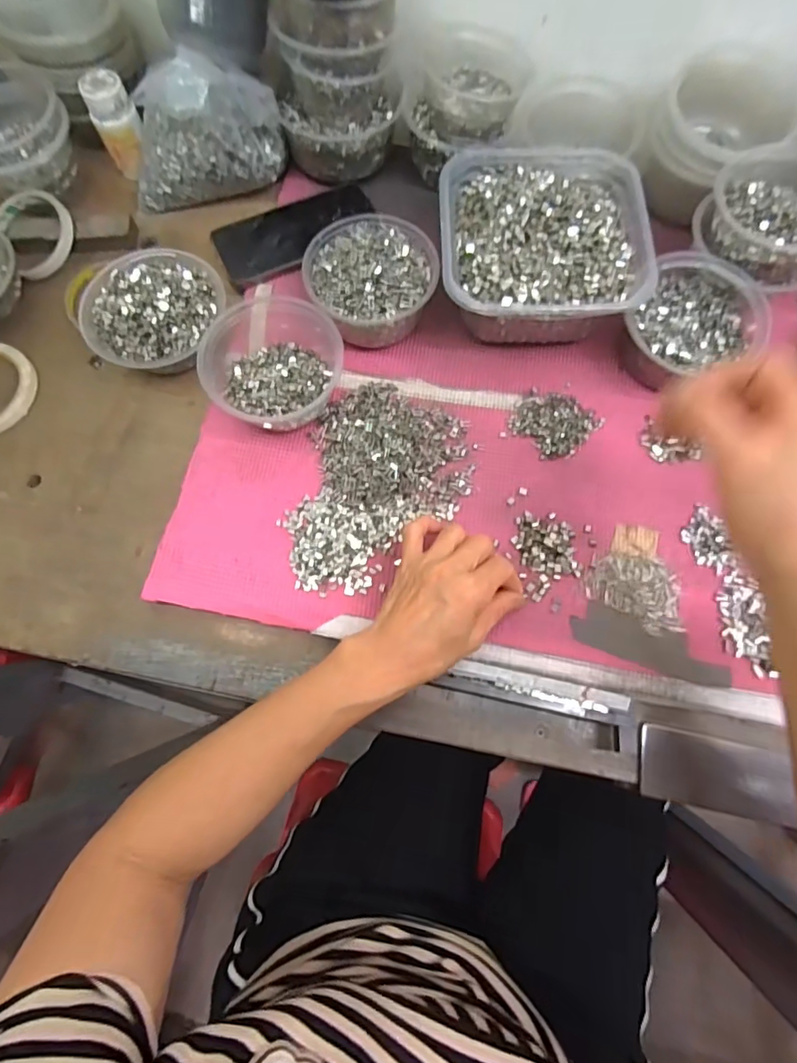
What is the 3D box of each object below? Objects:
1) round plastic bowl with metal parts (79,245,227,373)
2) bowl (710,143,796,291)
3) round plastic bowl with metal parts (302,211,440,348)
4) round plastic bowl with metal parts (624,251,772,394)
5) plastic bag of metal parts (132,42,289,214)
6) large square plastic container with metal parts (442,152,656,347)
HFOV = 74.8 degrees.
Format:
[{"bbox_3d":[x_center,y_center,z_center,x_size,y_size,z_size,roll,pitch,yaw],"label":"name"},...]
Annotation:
[{"bbox_3d":[-0.216,-0.194,0.472,0.112,0.057,0.114,0,72,0],"label":"round plastic bowl with metal parts"},{"bbox_3d":[0.322,-0.266,0.443,0.114,0.060,0.106,0,72,0],"label":"bowl"},{"bbox_3d":[-0.024,-0.225,0.472,0.110,0.060,0.111,0,74,1],"label":"round plastic bowl with metal parts"},{"bbox_3d":[0.247,-0.178,0.457,0.116,0.058,0.116,0,74,1],"label":"round plastic bowl with metal parts"},{"bbox_3d":[-0.192,-0.386,0.502,0.154,0.109,0.066,-4,74,0],"label":"plastic bag of metal parts"},{"bbox_3d":[0.123,-0.263,0.475,0.168,0.073,0.191,1,74,1],"label":"large square plastic container with metal parts"}]

